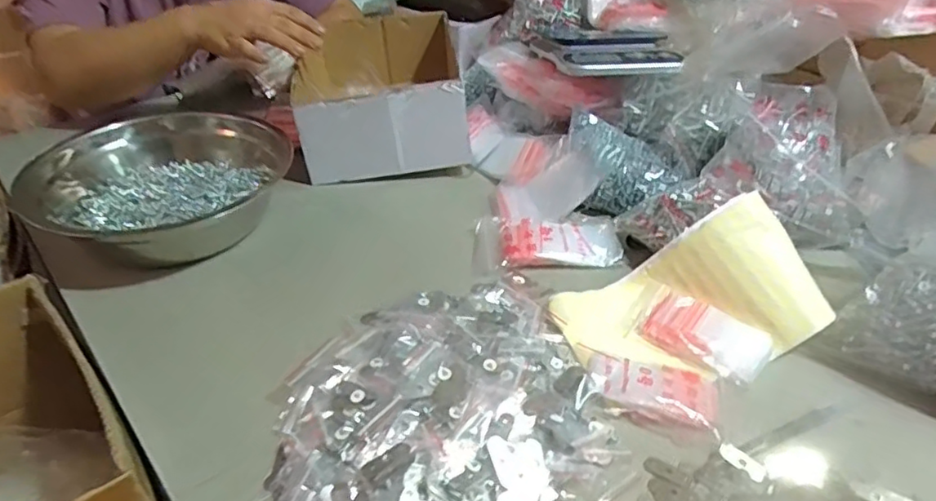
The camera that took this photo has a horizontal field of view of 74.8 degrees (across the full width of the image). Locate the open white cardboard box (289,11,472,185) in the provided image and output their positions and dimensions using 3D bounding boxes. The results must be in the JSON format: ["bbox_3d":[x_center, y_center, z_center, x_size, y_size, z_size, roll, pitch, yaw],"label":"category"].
[{"bbox_3d":[-0.110,-0.210,0.788,0.189,0.102,0.295,-5,37,-7],"label":"open white cardboard box"}]

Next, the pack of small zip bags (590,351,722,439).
[{"bbox_3d":[0.139,0.107,0.460,0.093,0.025,0.051,9,38,12],"label":"pack of small zip bags"}]

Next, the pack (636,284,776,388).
[{"bbox_3d":[0.197,0.068,0.511,0.099,0.023,0.057,24,43,28],"label":"pack"}]

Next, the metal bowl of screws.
[{"bbox_3d":[-0.308,-0.067,0.623,0.218,0.085,0.207,0,37,0],"label":"metal bowl of screws"}]

